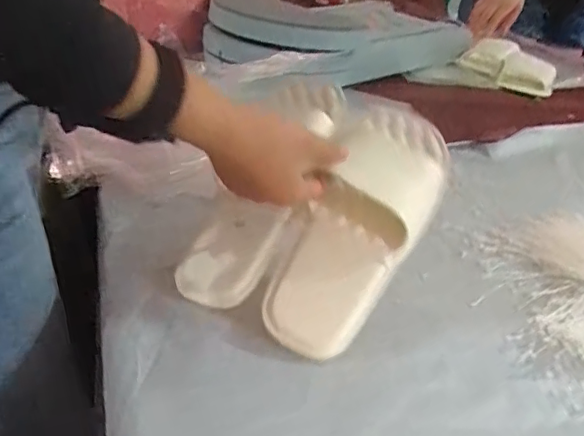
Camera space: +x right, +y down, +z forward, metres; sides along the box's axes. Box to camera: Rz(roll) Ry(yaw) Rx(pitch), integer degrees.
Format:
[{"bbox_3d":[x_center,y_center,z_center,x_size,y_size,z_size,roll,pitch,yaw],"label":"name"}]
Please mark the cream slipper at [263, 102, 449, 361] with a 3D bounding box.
[{"bbox_3d":[0.058,0.005,0.475,0.094,0.053,0.230,22,71,23],"label":"cream slipper"}]

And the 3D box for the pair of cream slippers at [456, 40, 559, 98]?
[{"bbox_3d":[0.410,-0.294,1.091,0.181,0.064,0.086,31,40,33],"label":"pair of cream slippers"}]

